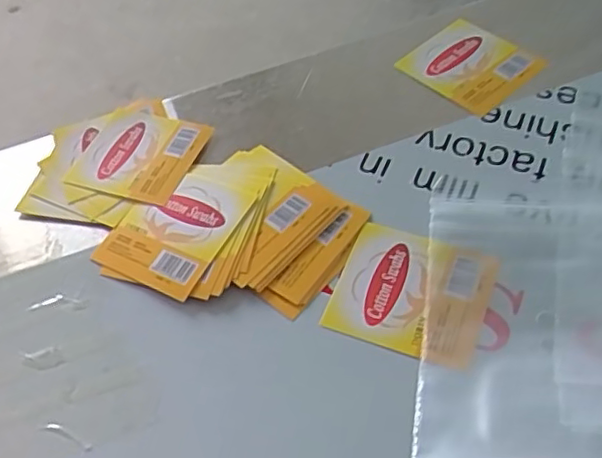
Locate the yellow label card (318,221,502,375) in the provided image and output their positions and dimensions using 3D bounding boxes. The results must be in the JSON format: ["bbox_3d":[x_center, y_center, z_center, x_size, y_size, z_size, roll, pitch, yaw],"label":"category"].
[{"bbox_3d":[0.032,0.018,0.189,0.043,0.004,0.039,19,58,18],"label":"yellow label card"}]

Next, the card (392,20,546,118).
[{"bbox_3d":[0.066,-0.063,0.248,0.039,0.006,0.040,-35,60,-15],"label":"card"}]

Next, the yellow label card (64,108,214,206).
[{"bbox_3d":[-0.059,-0.027,0.234,0.042,0.004,0.039,14,57,15],"label":"yellow label card"}]

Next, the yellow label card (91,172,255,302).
[{"bbox_3d":[-0.042,0.000,0.210,0.039,0.004,0.043,19,61,25],"label":"yellow label card"}]

